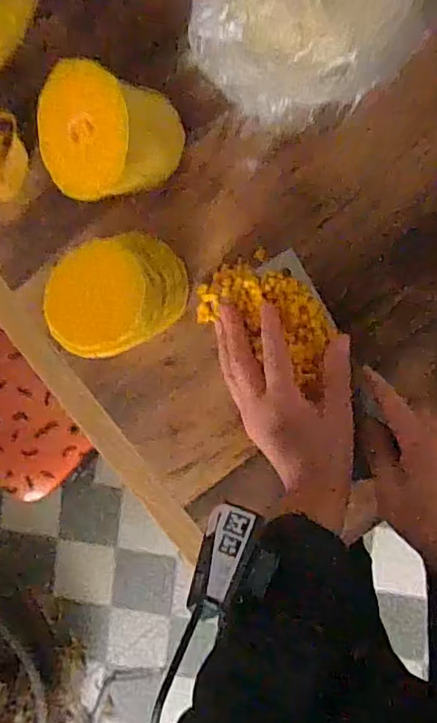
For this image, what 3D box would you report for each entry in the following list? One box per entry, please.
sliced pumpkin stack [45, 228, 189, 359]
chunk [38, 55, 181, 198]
[{"bbox_3d":[-0.083,-0.055,0.458,0.115,0.043,0.088,-20,95,5],"label":"sliced pumpkin stack"},{"bbox_3d":[-0.088,-0.172,0.435,0.112,0.061,0.092,14,97,2],"label":"chunk"}]

